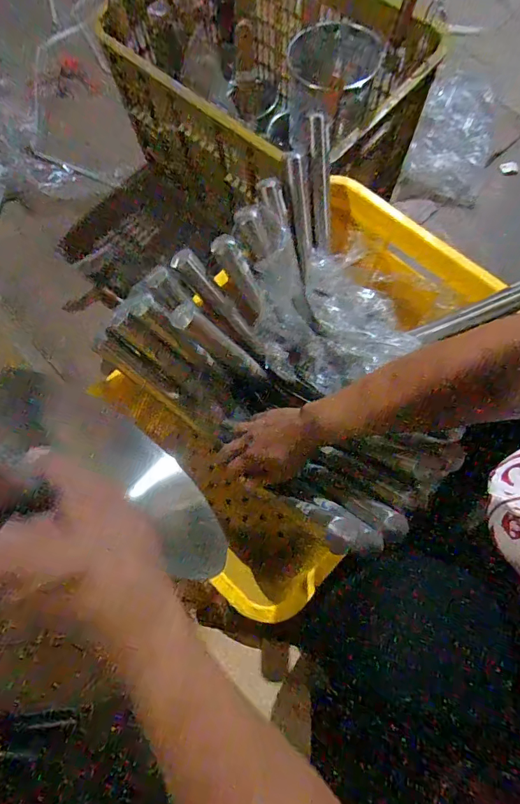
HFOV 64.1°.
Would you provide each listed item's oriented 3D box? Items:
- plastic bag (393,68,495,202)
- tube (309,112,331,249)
[{"bbox_3d":[0.455,-0.627,0.984,0.192,0.045,0.386,22,80,-10],"label":"plastic bag"},{"bbox_3d":[0.084,-0.291,0.560,0.027,0.160,0.025,-10,37,-1],"label":"tube"}]

